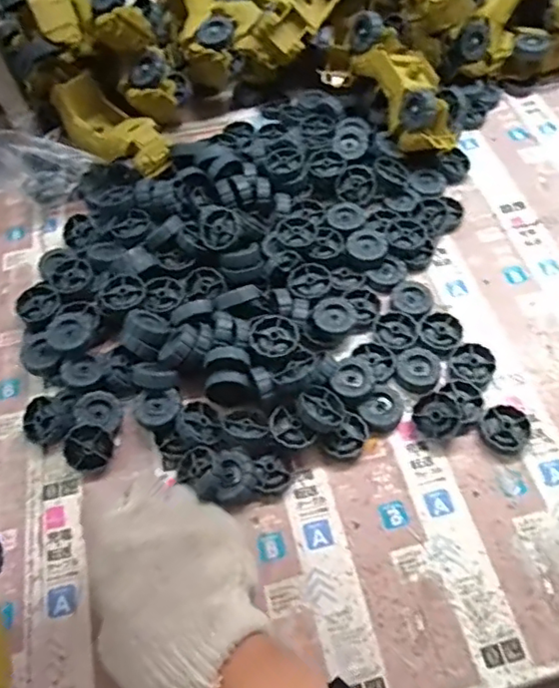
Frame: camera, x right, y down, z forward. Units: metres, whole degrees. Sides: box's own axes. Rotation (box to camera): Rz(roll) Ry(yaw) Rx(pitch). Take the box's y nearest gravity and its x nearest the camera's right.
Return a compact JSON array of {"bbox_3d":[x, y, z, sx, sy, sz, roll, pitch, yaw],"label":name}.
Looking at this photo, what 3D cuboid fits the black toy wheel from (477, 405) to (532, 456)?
[{"bbox_3d":[0.180,0.068,0.469,0.037,0.010,0.041,35,67,22],"label":"black toy wheel"}]

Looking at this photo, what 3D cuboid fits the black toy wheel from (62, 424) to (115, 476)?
[{"bbox_3d":[-0.151,0.084,0.467,0.038,0.009,0.037,-1,93,-20],"label":"black toy wheel"}]

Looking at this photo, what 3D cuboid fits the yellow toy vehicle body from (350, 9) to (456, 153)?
[{"bbox_3d":[0.132,-0.280,0.623,0.059,0.059,0.169,-23,76,-10],"label":"yellow toy vehicle body"}]

